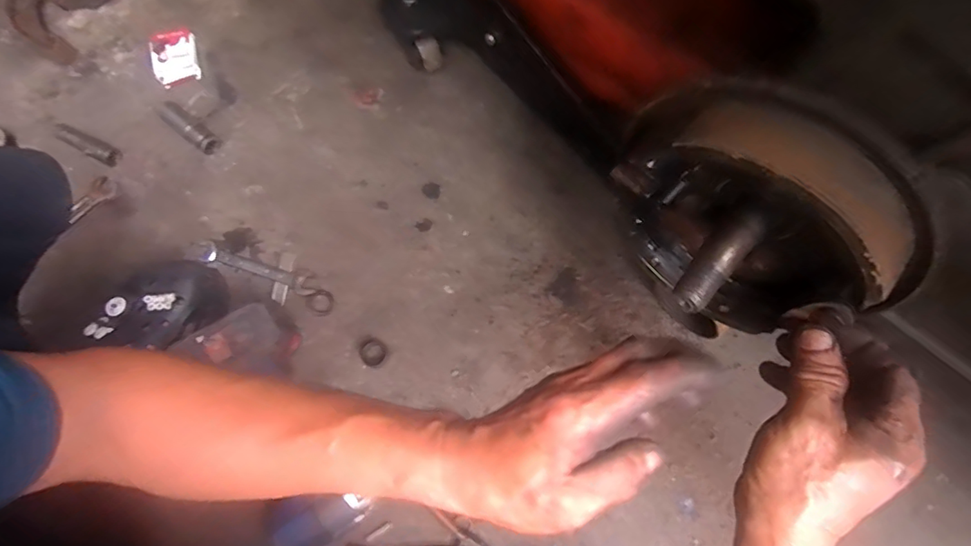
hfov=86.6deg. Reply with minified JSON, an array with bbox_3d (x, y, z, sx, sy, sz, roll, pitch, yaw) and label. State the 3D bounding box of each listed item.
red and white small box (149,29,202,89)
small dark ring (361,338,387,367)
[{"bbox_3d":[-0.393,-0.271,0.652,0.052,0.015,0.071,-15,78,-5],"label":"red and white small box"},{"bbox_3d":[-0.129,0.091,0.593,0.030,0.004,0.030,0,77,-1],"label":"small dark ring"}]

